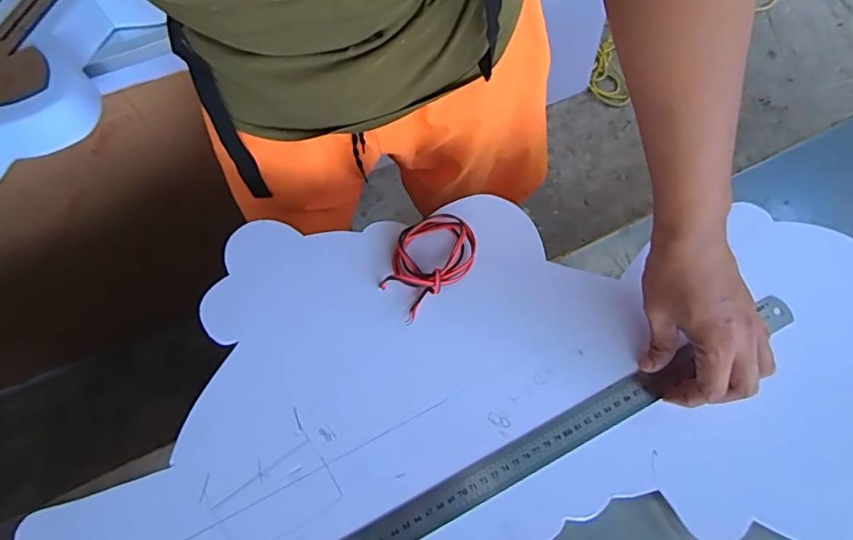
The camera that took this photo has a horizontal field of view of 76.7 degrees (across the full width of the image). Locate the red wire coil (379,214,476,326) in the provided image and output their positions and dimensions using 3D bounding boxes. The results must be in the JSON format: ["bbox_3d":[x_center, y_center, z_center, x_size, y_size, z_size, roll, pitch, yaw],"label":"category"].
[{"bbox_3d":[0.000,-0.012,0.505,0.098,0.019,0.072,-37,74,-13],"label":"red wire coil"}]

